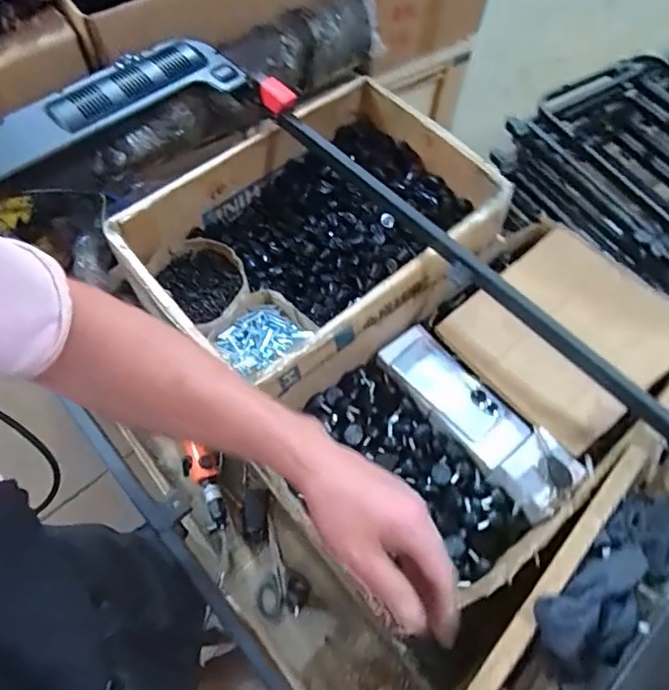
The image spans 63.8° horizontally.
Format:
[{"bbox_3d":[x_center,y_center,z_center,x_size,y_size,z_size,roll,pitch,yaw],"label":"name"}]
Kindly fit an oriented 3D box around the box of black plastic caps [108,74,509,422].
[{"bbox_3d":[-0.026,-0.169,0.840,0.402,0.134,0.523,37,67,18],"label":"box of black plastic caps"}]

